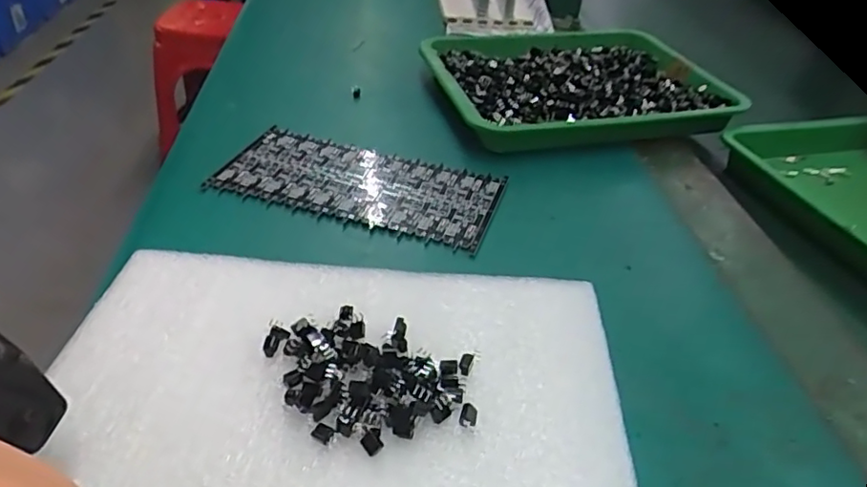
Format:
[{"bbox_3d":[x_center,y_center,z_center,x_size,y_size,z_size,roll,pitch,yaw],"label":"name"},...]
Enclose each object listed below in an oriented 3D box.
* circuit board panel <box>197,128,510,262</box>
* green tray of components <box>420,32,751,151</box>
[{"bbox_3d":[-0.043,-0.036,0.355,0.161,0.009,0.070,14,38,12],"label":"circuit board panel"},{"bbox_3d":[0.110,-0.127,0.474,0.221,0.027,0.166,-8,39,-16],"label":"green tray of components"}]

